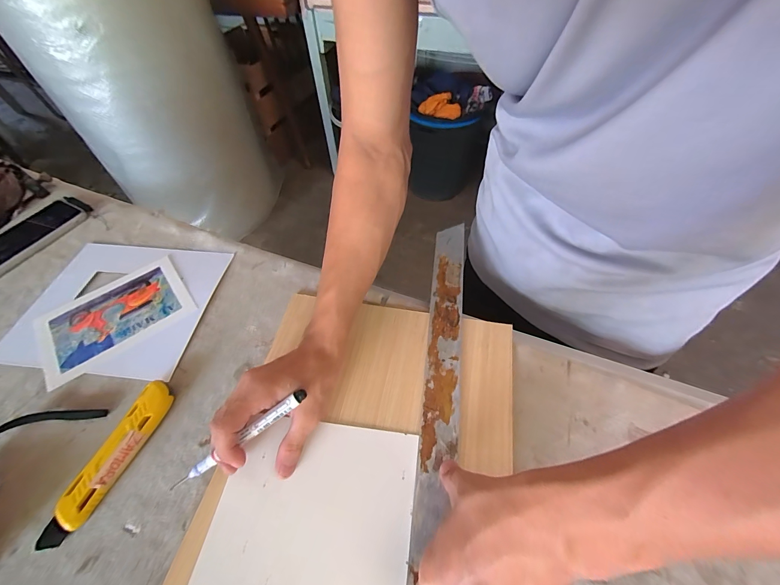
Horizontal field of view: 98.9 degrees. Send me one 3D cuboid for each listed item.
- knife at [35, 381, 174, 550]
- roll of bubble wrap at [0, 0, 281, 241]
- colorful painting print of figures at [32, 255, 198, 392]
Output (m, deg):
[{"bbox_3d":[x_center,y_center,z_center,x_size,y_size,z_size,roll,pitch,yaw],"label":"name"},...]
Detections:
[{"bbox_3d":[-0.263,0.156,0.314,0.029,0.018,0.144,17,57,15],"label":"knife"},{"bbox_3d":[-0.830,-0.685,1.265,0.579,0.985,0.492,-22,55,-15],"label":"roll of bubble wrap"},{"bbox_3d":[-0.345,0.026,0.419,0.166,0.006,0.117,-35,60,-20],"label":"colorful painting print of figures"}]

